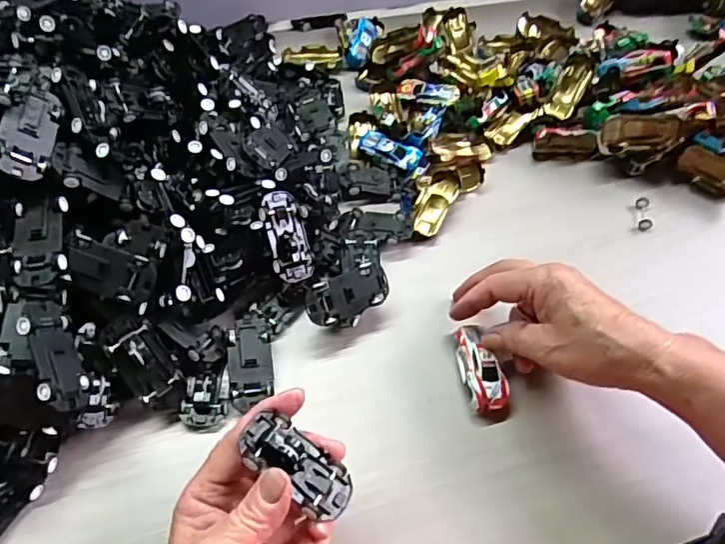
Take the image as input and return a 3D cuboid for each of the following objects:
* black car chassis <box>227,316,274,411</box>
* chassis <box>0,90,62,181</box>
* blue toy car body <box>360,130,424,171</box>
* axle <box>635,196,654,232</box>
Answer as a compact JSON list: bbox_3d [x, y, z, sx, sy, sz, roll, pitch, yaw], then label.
[{"bbox_3d":[-0.078,0.061,0.394,0.030,0.016,0.067,-6,55,-8],"label":"black car chassis"},{"bbox_3d":[-0.206,-0.087,0.350,0.030,0.004,0.063,20,63,-40],"label":"chassis"},{"bbox_3d":[0.026,-0.113,0.522,0.062,0.014,0.026,25,57,15],"label":"blue toy car body"},{"bbox_3d":[0.251,-0.052,0.504,0.012,0.010,0.038,13,56,6],"label":"axle"}]

